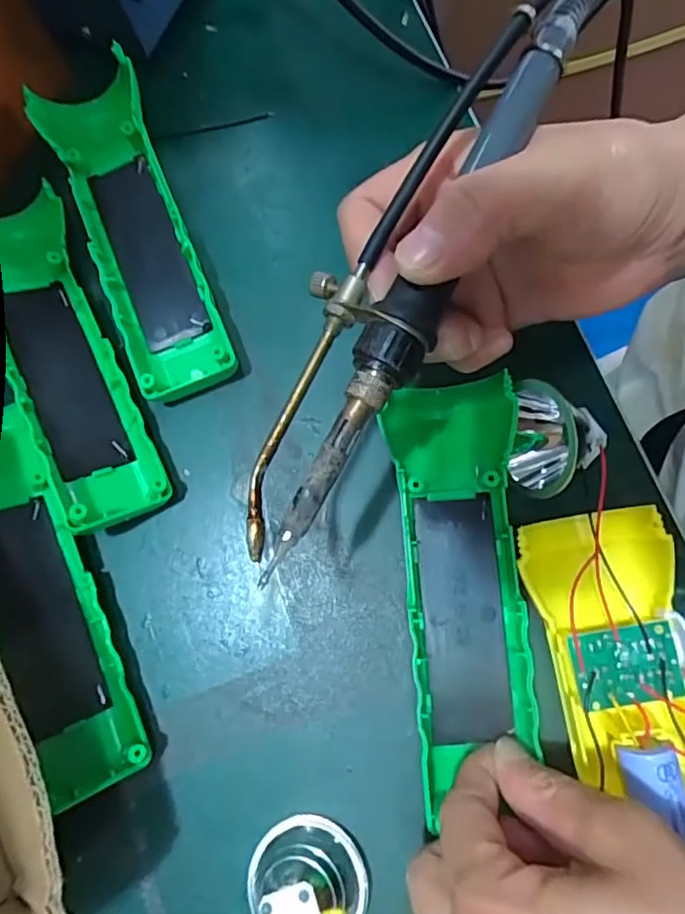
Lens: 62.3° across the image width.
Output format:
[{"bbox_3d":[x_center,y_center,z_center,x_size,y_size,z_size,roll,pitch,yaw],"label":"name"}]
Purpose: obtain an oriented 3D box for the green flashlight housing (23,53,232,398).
[{"bbox_3d":[-0.095,-0.107,0.261,0.049,0.024,0.166,-26,74,-1],"label":"green flashlight housing"}]

